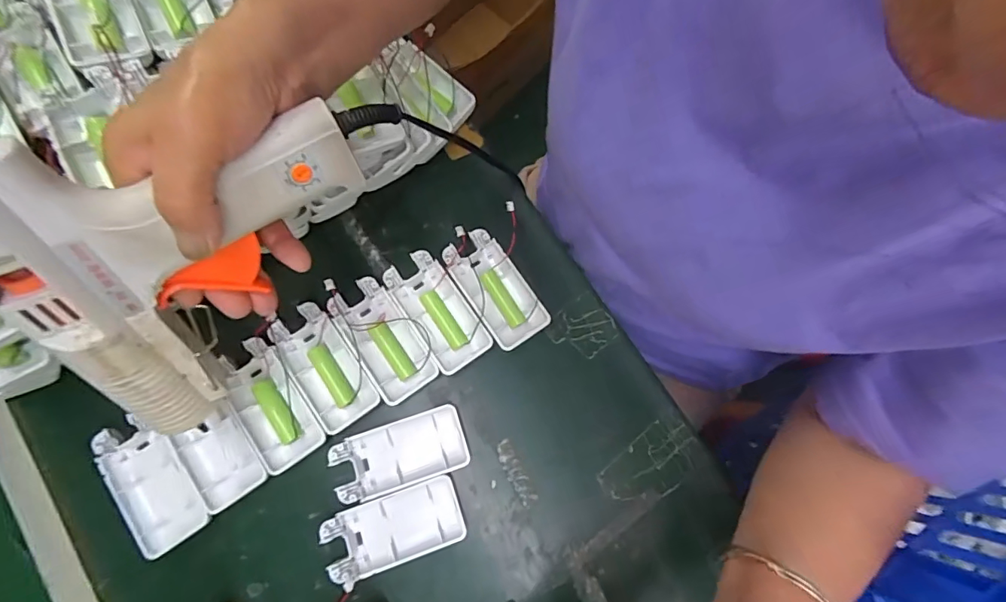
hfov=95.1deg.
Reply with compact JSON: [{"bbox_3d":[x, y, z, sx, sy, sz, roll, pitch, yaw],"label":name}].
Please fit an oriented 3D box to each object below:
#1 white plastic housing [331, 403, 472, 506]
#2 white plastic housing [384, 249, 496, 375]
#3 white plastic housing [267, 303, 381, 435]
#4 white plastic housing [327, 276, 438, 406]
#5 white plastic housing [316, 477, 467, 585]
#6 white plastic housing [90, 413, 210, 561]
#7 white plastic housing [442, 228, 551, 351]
[{"bbox_3d":[-0.074,0.110,0.333,0.093,0.015,0.044,-17,79,-5],"label":"white plastic housing"},{"bbox_3d":[-0.050,0.008,0.355,0.044,0.016,0.092,-34,81,-8],"label":"white plastic housing"},{"bbox_3d":[-0.132,0.047,0.341,0.045,0.013,0.093,-34,81,-8],"label":"white plastic housing"},{"bbox_3d":[-0.090,0.028,0.344,0.043,0.022,0.091,-34,81,-9],"label":"white plastic housing"},{"bbox_3d":[-0.075,0.158,0.322,0.092,0.016,0.044,-18,79,-6],"label":"white plastic housing"},{"bbox_3d":[-0.242,0.123,0.316,0.045,0.013,0.092,-37,81,-9],"label":"white plastic housing"},{"bbox_3d":[-0.006,-0.010,0.361,0.044,0.016,0.092,-34,81,-9],"label":"white plastic housing"}]

